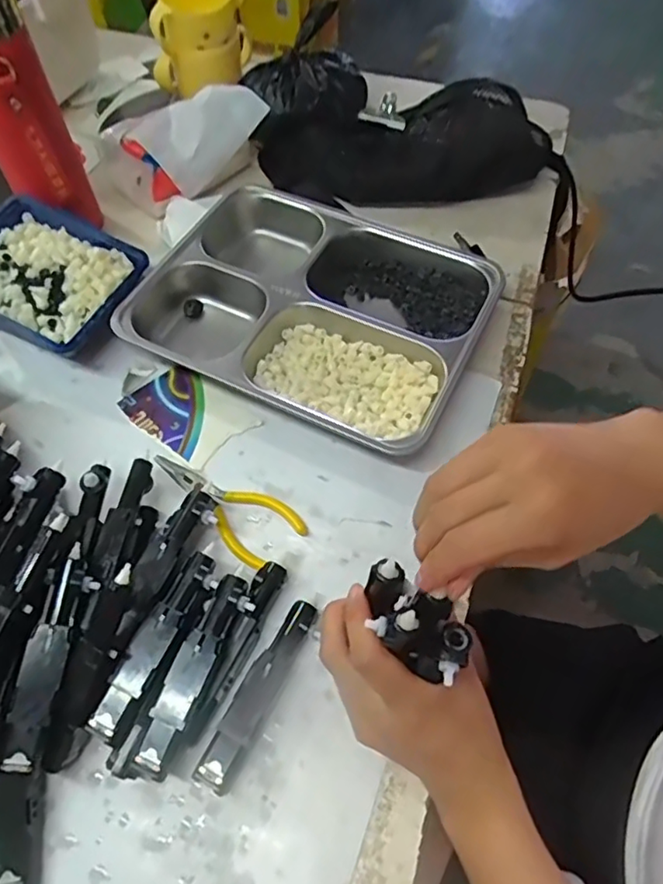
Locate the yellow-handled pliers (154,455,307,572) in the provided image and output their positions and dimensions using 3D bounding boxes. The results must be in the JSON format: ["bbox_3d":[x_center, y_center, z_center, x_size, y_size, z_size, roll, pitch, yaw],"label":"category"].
[{"bbox_3d":[-0.080,0.043,0.422,0.123,0.009,0.048,33,66,17],"label":"yellow-handled pliers"}]

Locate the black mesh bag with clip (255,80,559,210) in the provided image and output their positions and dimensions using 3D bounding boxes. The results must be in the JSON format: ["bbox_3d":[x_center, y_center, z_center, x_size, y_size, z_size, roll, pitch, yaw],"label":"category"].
[{"bbox_3d":[0.077,-0.301,0.579,0.300,0.059,0.104,3,61,2],"label":"black mesh bag with clip"}]

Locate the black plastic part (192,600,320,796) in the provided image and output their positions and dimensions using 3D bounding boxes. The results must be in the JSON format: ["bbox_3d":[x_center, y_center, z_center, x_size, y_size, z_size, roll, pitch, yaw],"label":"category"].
[{"bbox_3d":[-0.044,0.158,0.365,0.026,0.015,0.118,29,65,15],"label":"black plastic part"}]

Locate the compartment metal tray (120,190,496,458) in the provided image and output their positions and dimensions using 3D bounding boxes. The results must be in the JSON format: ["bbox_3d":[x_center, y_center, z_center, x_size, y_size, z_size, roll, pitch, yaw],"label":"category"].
[{"bbox_3d":[-0.015,-0.116,0.495,0.277,0.042,0.217,24,64,13],"label":"compartment metal tray"}]

